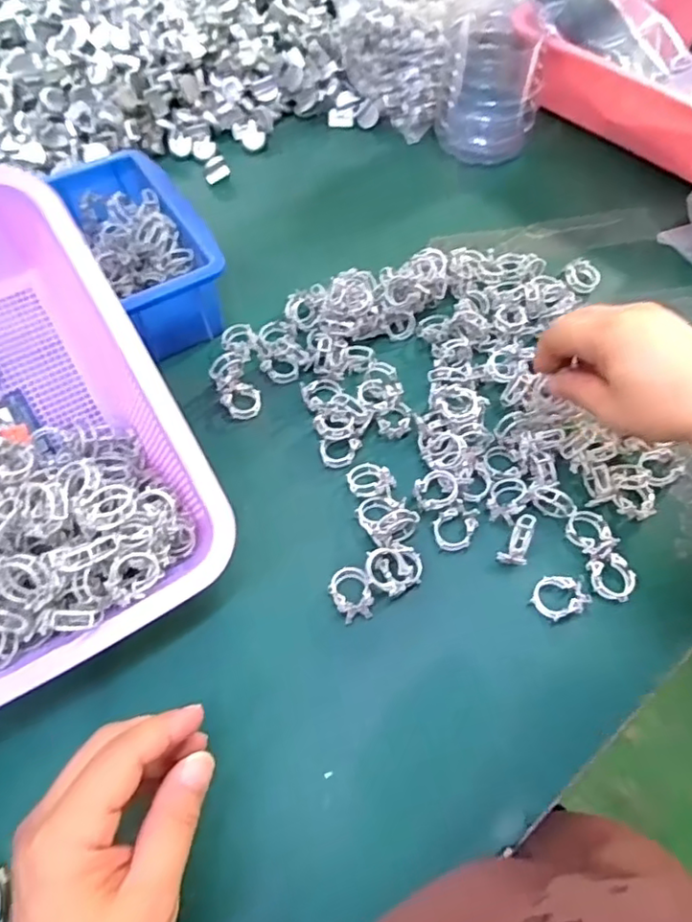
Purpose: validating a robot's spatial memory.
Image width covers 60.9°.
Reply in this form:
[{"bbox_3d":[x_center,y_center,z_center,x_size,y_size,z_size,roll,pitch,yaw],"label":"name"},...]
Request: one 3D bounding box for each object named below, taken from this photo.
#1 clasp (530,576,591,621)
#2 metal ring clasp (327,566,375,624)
[{"bbox_3d":[0.132,0.084,0.363,0.032,0.008,0.025,-20,56,4],"label":"clasp"},{"bbox_3d":[0.004,0.082,0.363,0.024,0.010,0.033,-15,60,-10],"label":"metal ring clasp"}]

